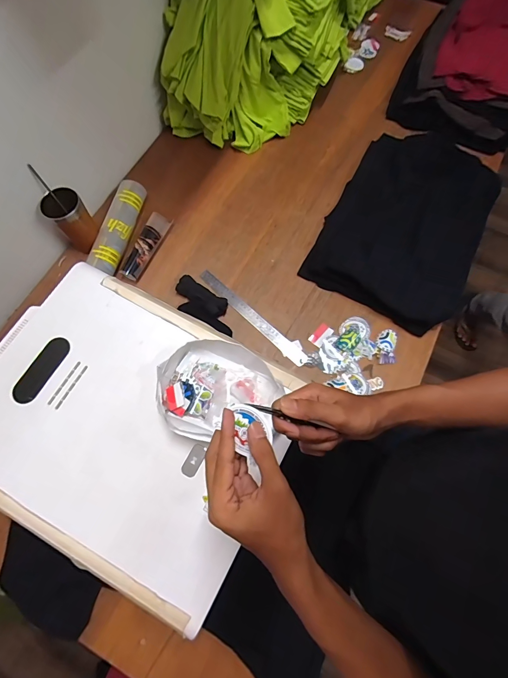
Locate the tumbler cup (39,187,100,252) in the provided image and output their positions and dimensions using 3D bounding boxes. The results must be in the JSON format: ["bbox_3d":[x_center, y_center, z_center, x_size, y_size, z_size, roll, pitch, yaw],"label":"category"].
[{"bbox_3d":[-0.417,-0.271,0.792,0.071,0.129,0.075,0,70,0],"label":"tumbler cup"}]

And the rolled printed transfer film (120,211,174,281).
[{"bbox_3d":[-0.262,-0.224,0.826,0.054,0.040,0.181,23,72,8],"label":"rolled printed transfer film"}]

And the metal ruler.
[{"bbox_3d":[-0.007,-0.053,0.791,0.318,0.007,0.030,41,85,12],"label":"metal ruler"}]

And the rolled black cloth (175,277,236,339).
[{"bbox_3d":[-0.121,-0.099,0.793,0.126,0.023,0.051,34,74,11],"label":"rolled black cloth"}]

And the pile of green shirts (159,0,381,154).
[{"bbox_3d":[0.102,-0.890,0.878,0.333,0.372,0.854,38,87,13],"label":"pile of green shirts"}]

